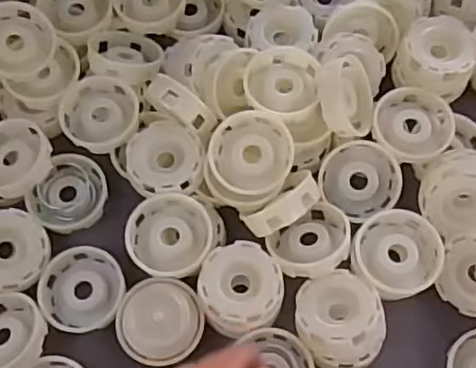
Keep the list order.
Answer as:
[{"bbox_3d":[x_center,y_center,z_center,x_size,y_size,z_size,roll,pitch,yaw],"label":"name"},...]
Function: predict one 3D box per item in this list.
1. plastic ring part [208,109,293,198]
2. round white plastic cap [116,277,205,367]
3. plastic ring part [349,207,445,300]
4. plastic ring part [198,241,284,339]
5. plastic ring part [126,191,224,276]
[{"bbox_3d":[0.011,-0.023,0.503,0.064,0.031,0.065,11,70,3],"label":"plastic ring part"},{"bbox_3d":[-0.059,0.103,0.472,0.063,0.021,0.061,0,72,1],"label":"round white plastic cap"},{"bbox_3d":[0.122,0.053,0.483,0.064,0.022,0.067,7,70,2],"label":"plastic ring part"},{"bbox_3d":[0.002,0.078,0.476,0.061,0.025,0.066,0,69,-1],"label":"plastic ring part"},{"bbox_3d":[-0.049,0.041,0.494,0.072,0.021,0.062,7,70,2],"label":"plastic ring part"}]

